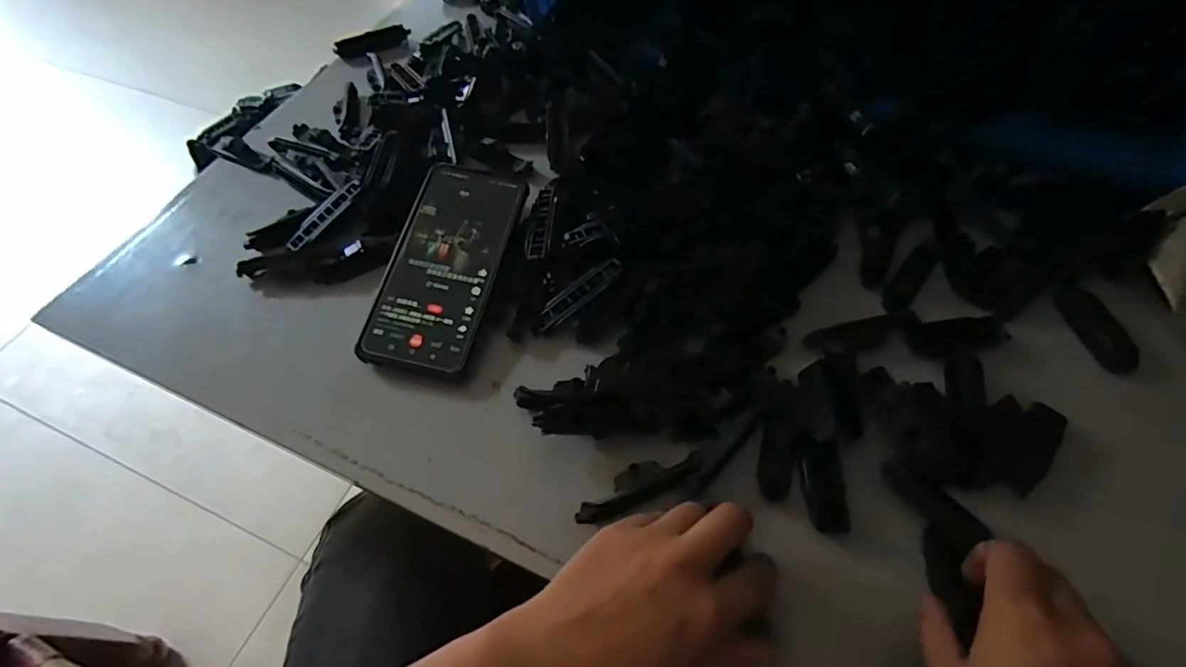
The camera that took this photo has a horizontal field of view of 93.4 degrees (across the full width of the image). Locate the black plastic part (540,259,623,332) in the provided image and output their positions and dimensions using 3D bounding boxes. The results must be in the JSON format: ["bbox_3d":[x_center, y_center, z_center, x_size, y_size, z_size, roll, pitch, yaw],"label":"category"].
[{"bbox_3d":[-0.009,-0.028,0.394,0.069,0.005,0.017,-39,63,-1],"label":"black plastic part"}]

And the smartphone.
[{"bbox_3d":[-0.106,-0.051,0.407,0.079,0.005,0.168,13,68,4],"label":"smartphone"}]

